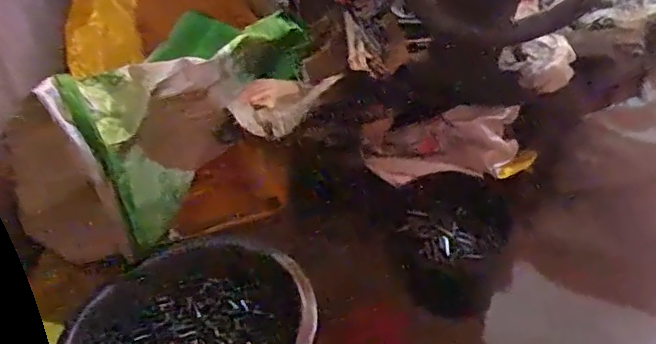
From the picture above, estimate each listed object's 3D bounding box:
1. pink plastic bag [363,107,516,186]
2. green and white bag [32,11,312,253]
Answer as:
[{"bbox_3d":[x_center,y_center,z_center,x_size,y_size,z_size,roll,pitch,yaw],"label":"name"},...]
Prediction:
[{"bbox_3d":[0.212,-0.049,1.088,0.285,0.125,0.058,-7,43,17],"label":"pink plastic bag"},{"bbox_3d":[-0.254,-0.134,1.075,0.159,0.288,0.498,28,50,21],"label":"green and white bag"}]

